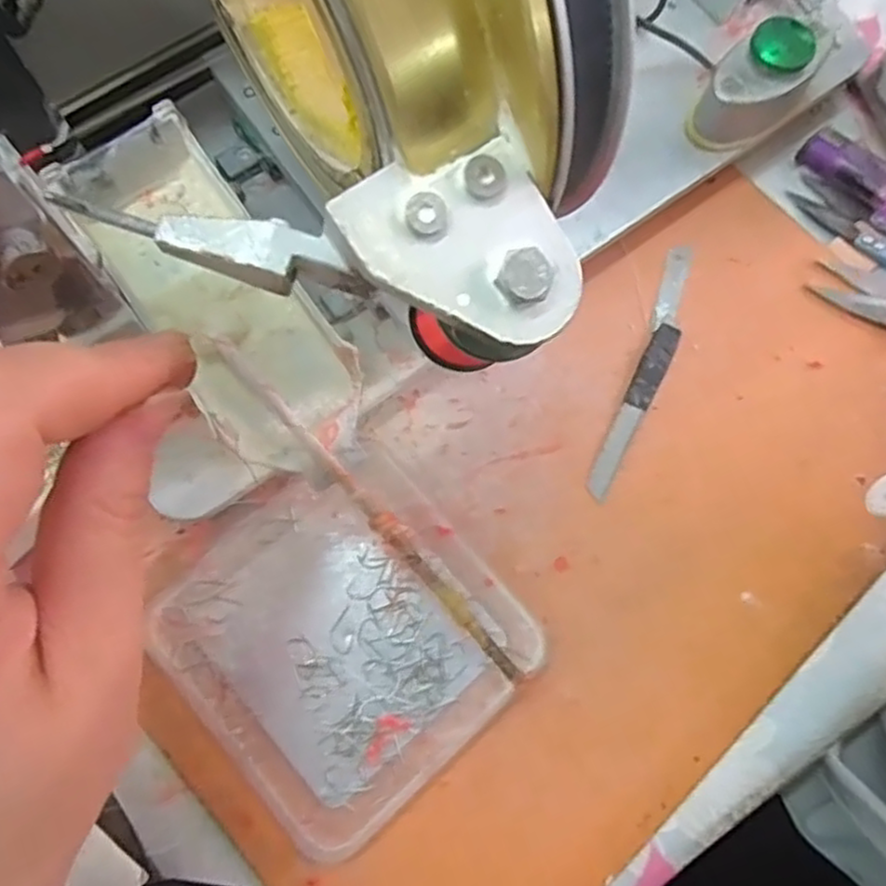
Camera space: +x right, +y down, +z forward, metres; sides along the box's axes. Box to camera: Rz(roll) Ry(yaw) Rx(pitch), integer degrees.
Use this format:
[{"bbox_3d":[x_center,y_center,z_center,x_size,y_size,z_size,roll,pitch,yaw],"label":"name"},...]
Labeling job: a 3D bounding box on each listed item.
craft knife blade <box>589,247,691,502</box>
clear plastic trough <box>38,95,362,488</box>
[{"bbox_3d":[0.082,-0.030,0.282,0.014,0.004,0.111,21,76,4],"label":"craft knife blade"},{"bbox_3d":[-0.077,-0.050,0.247,0.054,0.032,0.128,-37,79,-10],"label":"clear plastic trough"}]

